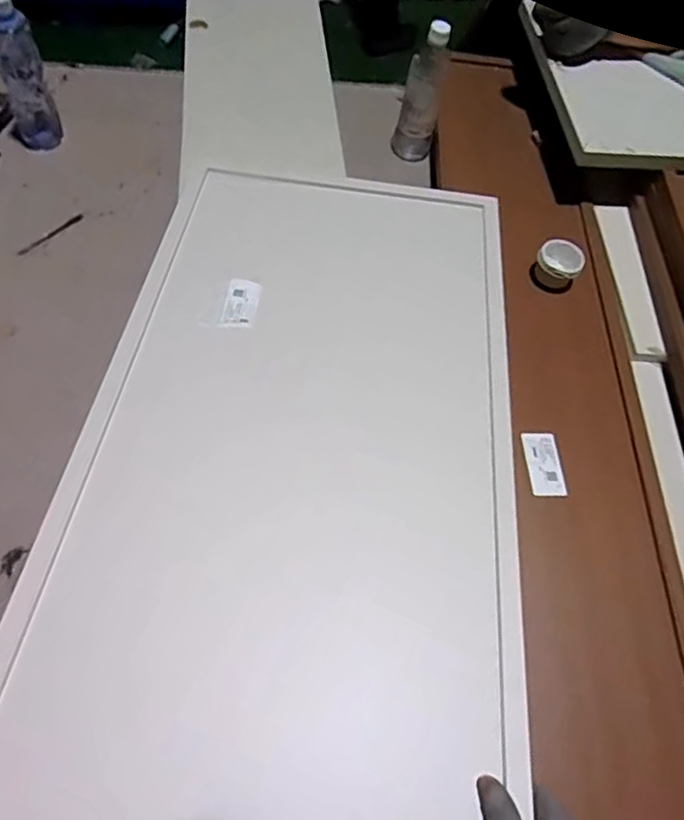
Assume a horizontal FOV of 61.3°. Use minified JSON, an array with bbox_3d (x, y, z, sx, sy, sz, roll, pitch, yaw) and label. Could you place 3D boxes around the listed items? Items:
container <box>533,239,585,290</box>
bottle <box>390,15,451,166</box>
[{"bbox_3d":[0.296,-0.202,0.788,0.059,0.043,0.055,3,61,-5],"label":"container"},{"bbox_3d":[0.125,-0.501,0.911,0.067,0.205,0.071,14,61,2],"label":"bottle"}]

